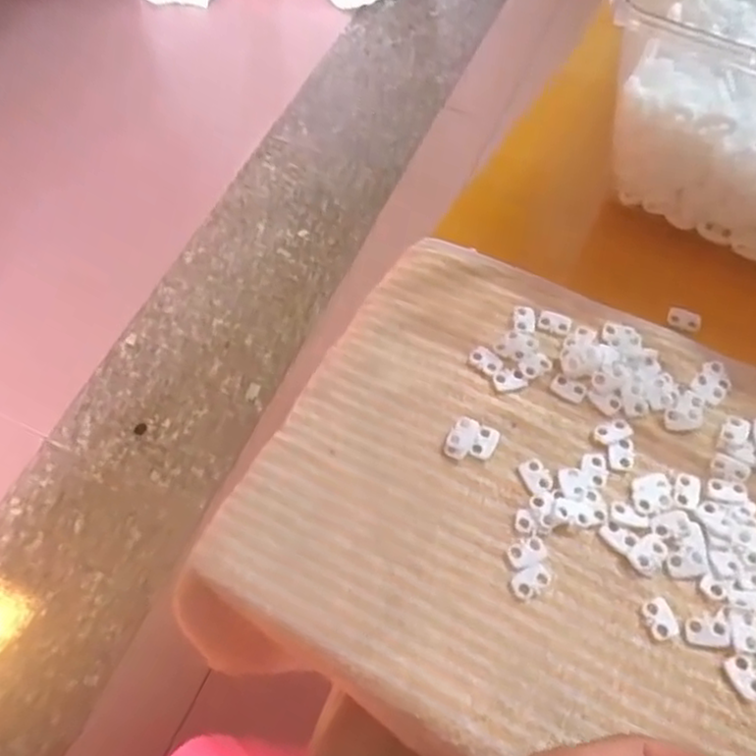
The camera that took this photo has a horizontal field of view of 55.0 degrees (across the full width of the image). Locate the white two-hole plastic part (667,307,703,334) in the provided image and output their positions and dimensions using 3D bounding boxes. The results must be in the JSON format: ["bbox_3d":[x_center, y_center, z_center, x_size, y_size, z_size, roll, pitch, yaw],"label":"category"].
[{"bbox_3d":[0.174,-0.033,0.412,0.019,0.004,0.011,23,65,14],"label":"white two-hole plastic part"}]

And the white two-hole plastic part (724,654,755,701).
[{"bbox_3d":[0.161,0.130,0.317,0.012,0.004,0.019,-25,63,-11],"label":"white two-hole plastic part"}]

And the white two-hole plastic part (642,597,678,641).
[{"bbox_3d":[0.129,0.110,0.331,0.012,0.004,0.018,-12,62,-4],"label":"white two-hole plastic part"}]

